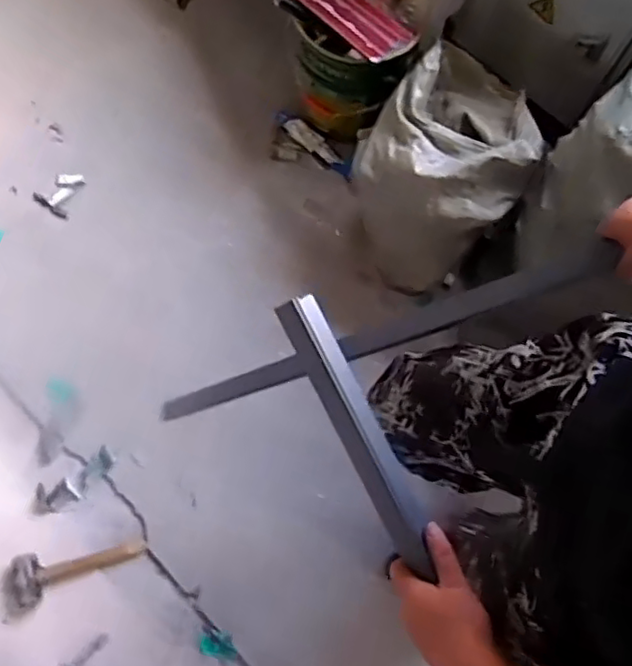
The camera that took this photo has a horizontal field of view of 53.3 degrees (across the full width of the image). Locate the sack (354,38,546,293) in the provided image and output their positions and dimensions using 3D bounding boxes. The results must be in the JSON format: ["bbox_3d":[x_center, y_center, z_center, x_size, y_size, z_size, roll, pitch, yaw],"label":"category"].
[{"bbox_3d":[0.263,-0.347,1.407,0.307,0.464,0.345,18,75,3],"label":"sack"}]

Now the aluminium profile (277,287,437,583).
[{"bbox_3d":[0.043,0.095,0.603,0.039,0.031,0.279,-27,95,-10],"label":"aluminium profile"}]

